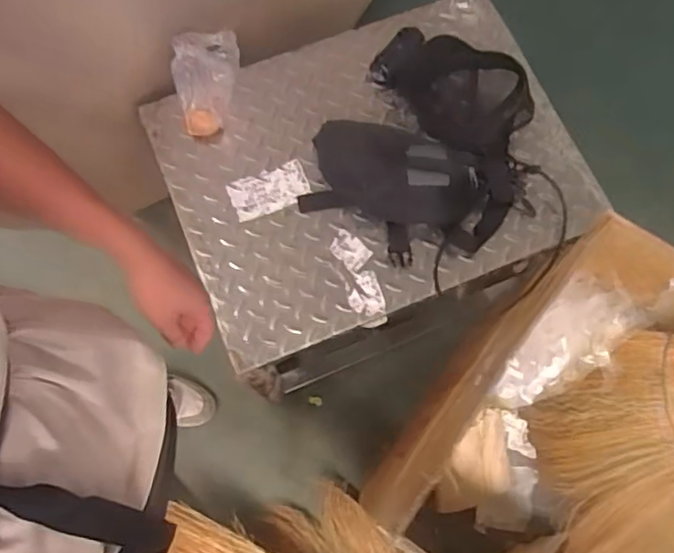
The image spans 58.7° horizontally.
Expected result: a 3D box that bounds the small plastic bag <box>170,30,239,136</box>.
[{"bbox_3d":[-0.199,-0.297,0.947,0.111,0.135,0.099,-8,73,-2],"label":"small plastic bag"}]

